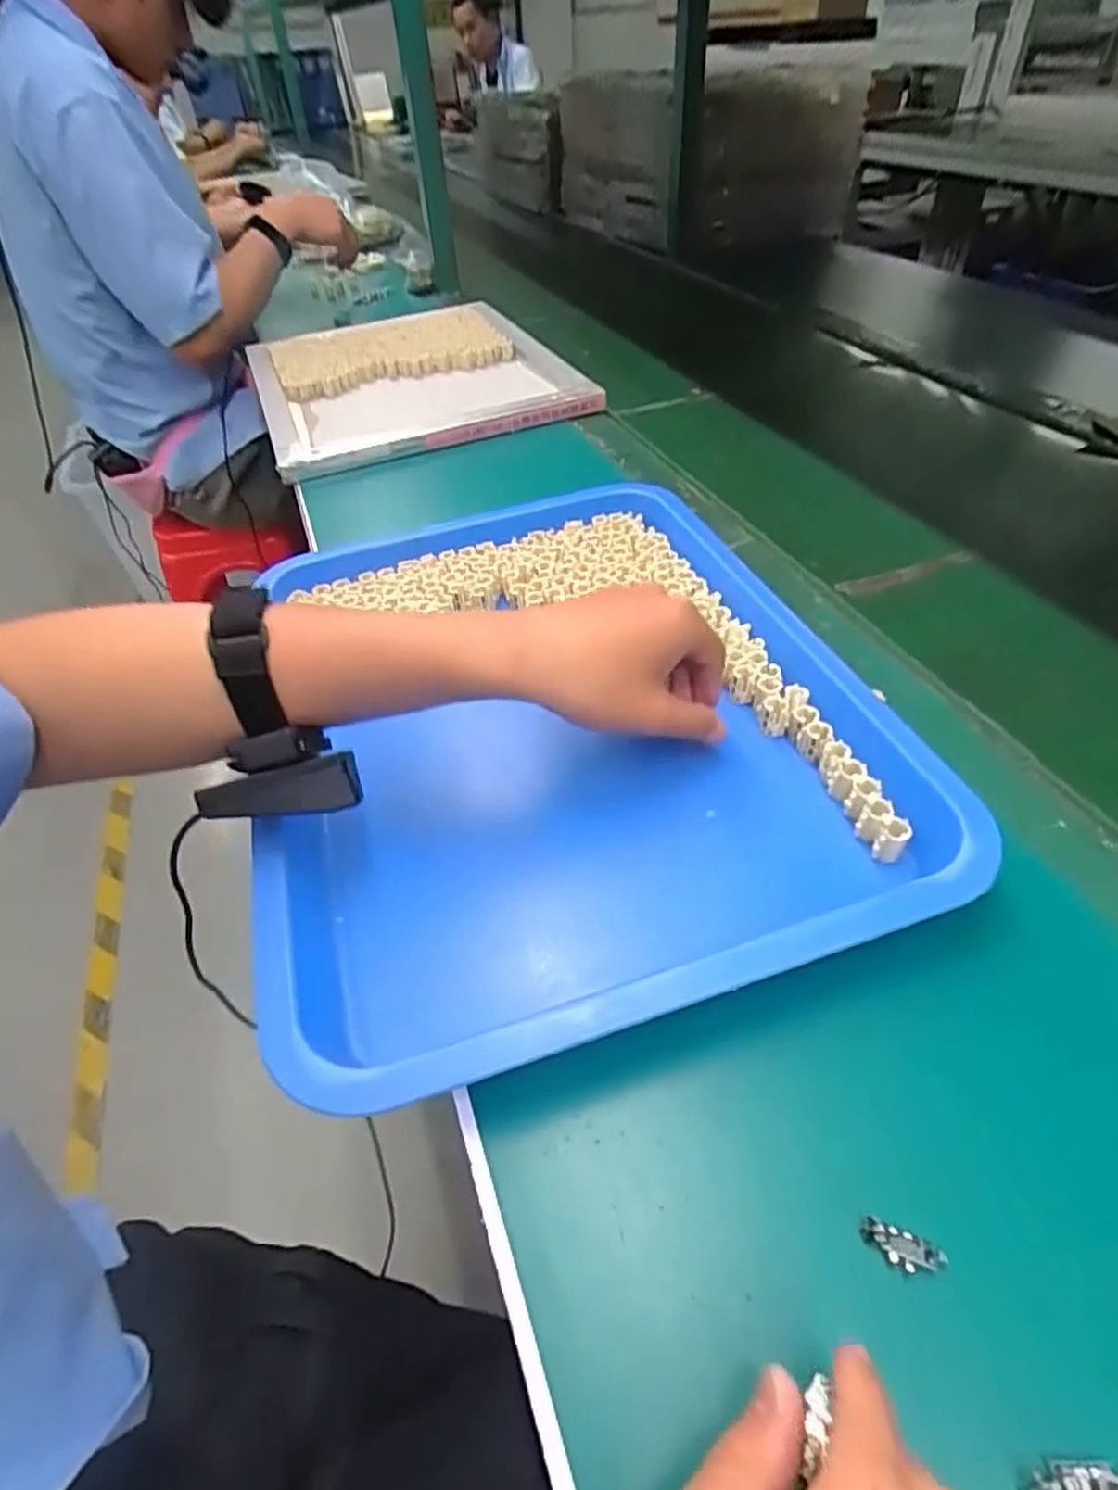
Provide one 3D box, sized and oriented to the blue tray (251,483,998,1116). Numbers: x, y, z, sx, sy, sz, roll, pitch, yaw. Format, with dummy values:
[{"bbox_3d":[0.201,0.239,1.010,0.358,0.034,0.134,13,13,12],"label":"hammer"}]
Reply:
[{"bbox_3d":[-0.012,-0.033,0.449,0.341,0.043,0.446,-14,46,-10],"label":"blue tray"}]

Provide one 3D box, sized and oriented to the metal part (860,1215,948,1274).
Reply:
[{"bbox_3d":[0.121,0.177,0.252,0.026,0.004,0.013,22,50,24],"label":"metal part"}]

